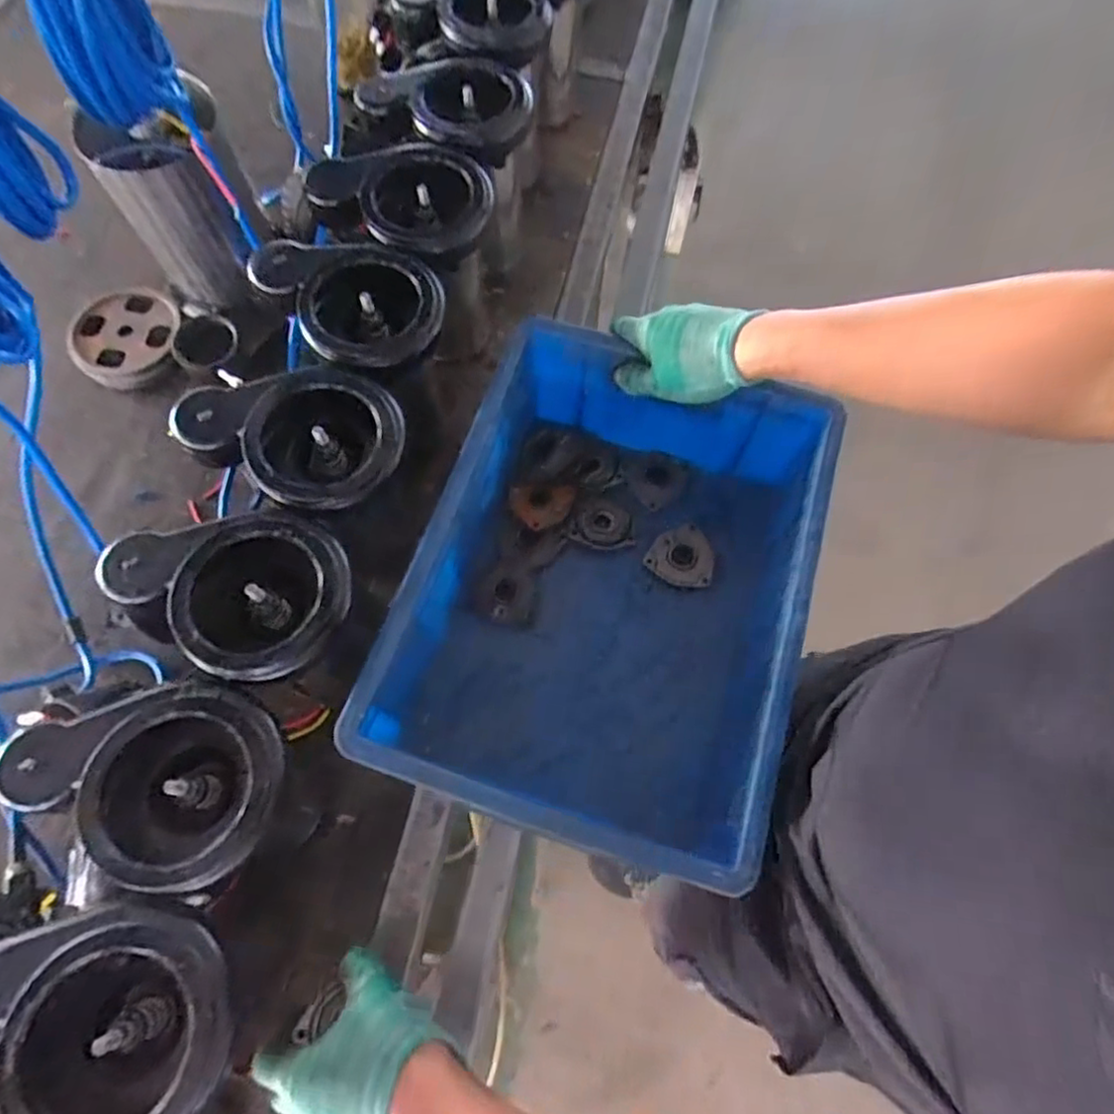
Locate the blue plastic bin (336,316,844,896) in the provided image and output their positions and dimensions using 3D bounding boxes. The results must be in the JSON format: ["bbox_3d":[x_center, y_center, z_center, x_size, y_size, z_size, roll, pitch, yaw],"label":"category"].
[{"bbox_3d":[0.042,0.028,0.558,0.295,0.144,0.380,18,70,5],"label":"blue plastic bin"}]

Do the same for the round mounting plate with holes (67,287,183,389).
[{"bbox_3d":[-0.475,-0.246,0.728,0.119,0.029,0.120,-19,71,-9],"label":"round mounting plate with holes"}]

